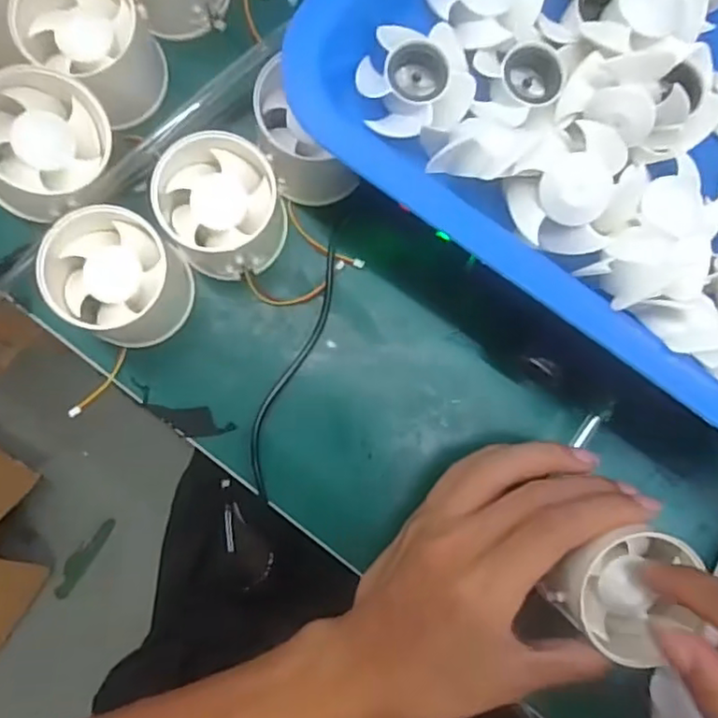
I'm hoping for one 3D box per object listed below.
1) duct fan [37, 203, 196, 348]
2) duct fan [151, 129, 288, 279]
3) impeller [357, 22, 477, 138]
[{"bbox_3d":[-0.107,-0.036,0.279,0.050,0.051,0.053,0,86,-4],"label":"duct fan"},{"bbox_3d":[-0.064,-0.070,0.286,0.052,0.042,0.053,0,86,-4],"label":"duct fan"},{"bbox_3d":[0.022,-0.106,0.238,0.042,0.017,0.036,-2,86,-4],"label":"impeller"}]

